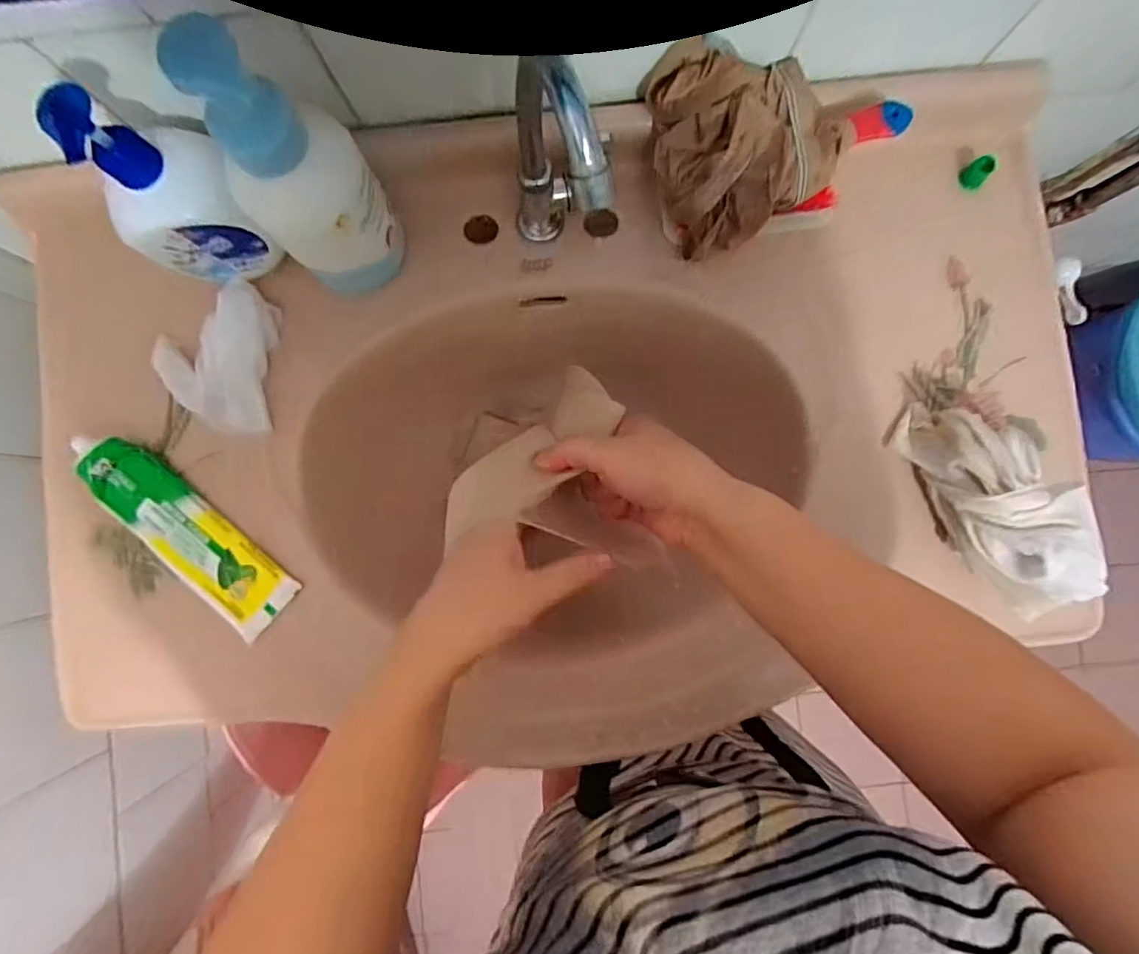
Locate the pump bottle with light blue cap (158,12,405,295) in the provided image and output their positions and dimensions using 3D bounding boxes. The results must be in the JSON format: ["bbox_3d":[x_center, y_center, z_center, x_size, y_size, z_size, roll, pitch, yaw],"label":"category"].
[{"bbox_3d":[-0.159,-0.180,0.372,0.074,0.204,0.062,-32,88,-1],"label":"pump bottle with light blue cap"}]

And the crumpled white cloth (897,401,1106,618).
[{"bbox_3d":[0.294,0.012,0.402,0.063,0.056,0.161,-27,71,0],"label":"crumpled white cloth"}]

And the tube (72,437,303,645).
[{"bbox_3d":[-0.298,0.041,0.445,0.195,0.029,0.057,41,89,2],"label":"tube"}]

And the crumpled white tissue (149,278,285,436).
[{"bbox_3d":[-0.276,-0.095,0.451,0.087,0.033,0.112,4,88,1],"label":"crumpled white tissue"}]

